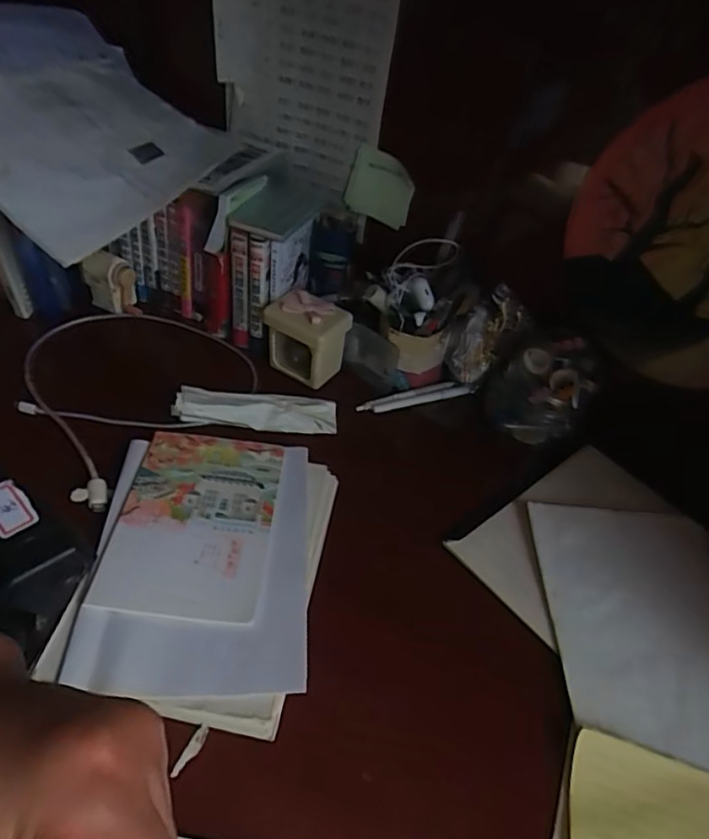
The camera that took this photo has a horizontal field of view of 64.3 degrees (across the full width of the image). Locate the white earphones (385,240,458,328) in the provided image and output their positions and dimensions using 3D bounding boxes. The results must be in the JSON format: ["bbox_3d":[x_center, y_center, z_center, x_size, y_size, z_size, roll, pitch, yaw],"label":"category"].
[{"bbox_3d":[0.071,-0.166,0.651,0.072,0.098,0.059,10,45,2],"label":"white earphones"}]

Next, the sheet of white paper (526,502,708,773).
[{"bbox_3d":[0.272,0.189,0.519,0.184,0.008,0.251,5,45,-2],"label":"sheet of white paper"}]

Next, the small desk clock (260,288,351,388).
[{"bbox_3d":[-0.059,-0.102,0.710,0.092,0.093,0.071,27,48,19],"label":"small desk clock"}]

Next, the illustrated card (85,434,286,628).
[{"bbox_3d":[-0.149,0.094,0.539,0.138,0.006,0.201,9,44,-5],"label":"illustrated card"}]

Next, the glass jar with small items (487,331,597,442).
[{"bbox_3d":[0.221,-0.039,0.669,0.111,0.101,0.092,33,50,23],"label":"glass jar with small items"}]

